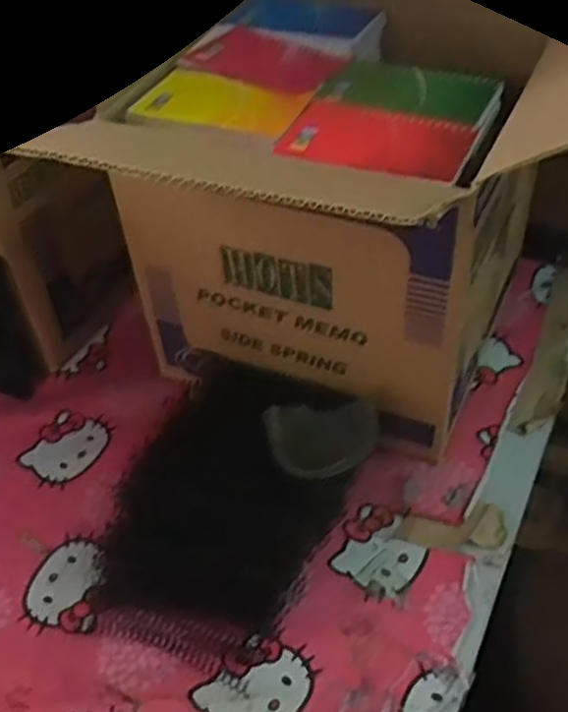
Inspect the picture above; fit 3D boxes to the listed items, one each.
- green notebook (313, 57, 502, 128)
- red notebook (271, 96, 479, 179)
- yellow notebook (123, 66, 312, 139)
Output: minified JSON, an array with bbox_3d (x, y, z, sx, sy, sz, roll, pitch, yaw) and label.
[{"bbox_3d":[0.099,-0.214,0.601,0.131,0.004,0.080,18,49,21],"label":"green notebook"},{"bbox_3d":[0.069,-0.161,0.553,0.134,0.008,0.084,18,49,21],"label":"red notebook"},{"bbox_3d":[-0.048,-0.206,0.603,0.128,0.009,0.082,12,47,16],"label":"yellow notebook"}]

